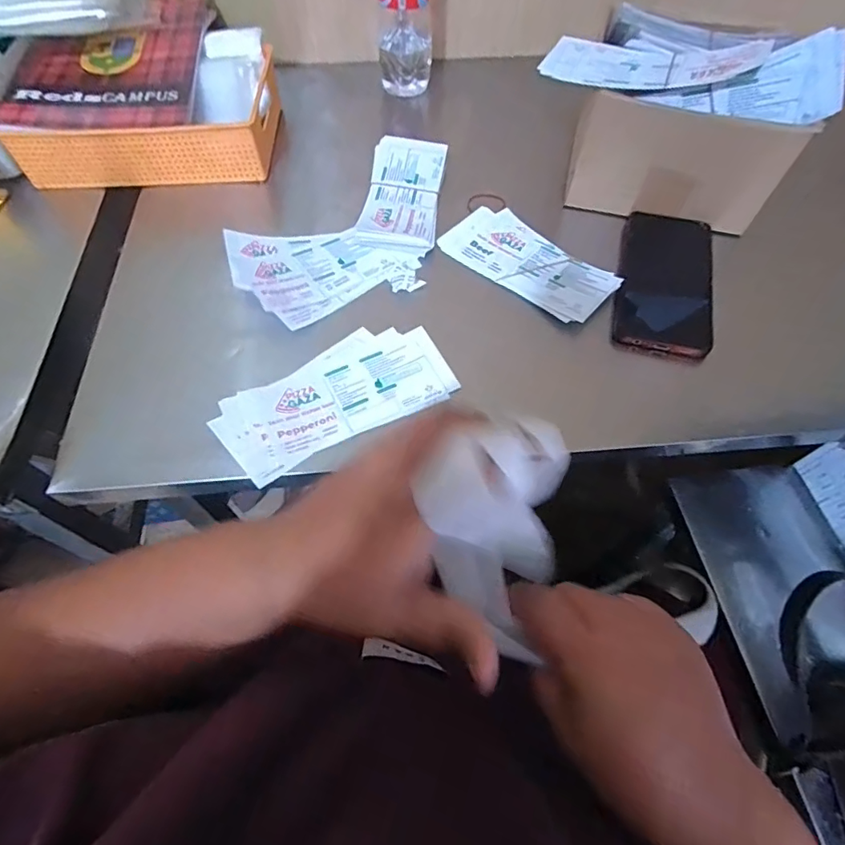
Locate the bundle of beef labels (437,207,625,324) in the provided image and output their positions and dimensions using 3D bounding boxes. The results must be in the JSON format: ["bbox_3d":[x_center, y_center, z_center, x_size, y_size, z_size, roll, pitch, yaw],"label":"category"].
[{"bbox_3d":[0.099,-0.152,0.462,0.162,0.013,0.082,39,67,19],"label":"bundle of beef labels"}]

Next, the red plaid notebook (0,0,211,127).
[{"bbox_3d":[-0.324,-0.377,0.518,0.177,0.019,0.226,-4,61,-3],"label":"red plaid notebook"}]

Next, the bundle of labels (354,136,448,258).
[{"bbox_3d":[-0.019,-0.231,0.502,0.073,0.015,0.152,7,61,4],"label":"bundle of labels"}]

